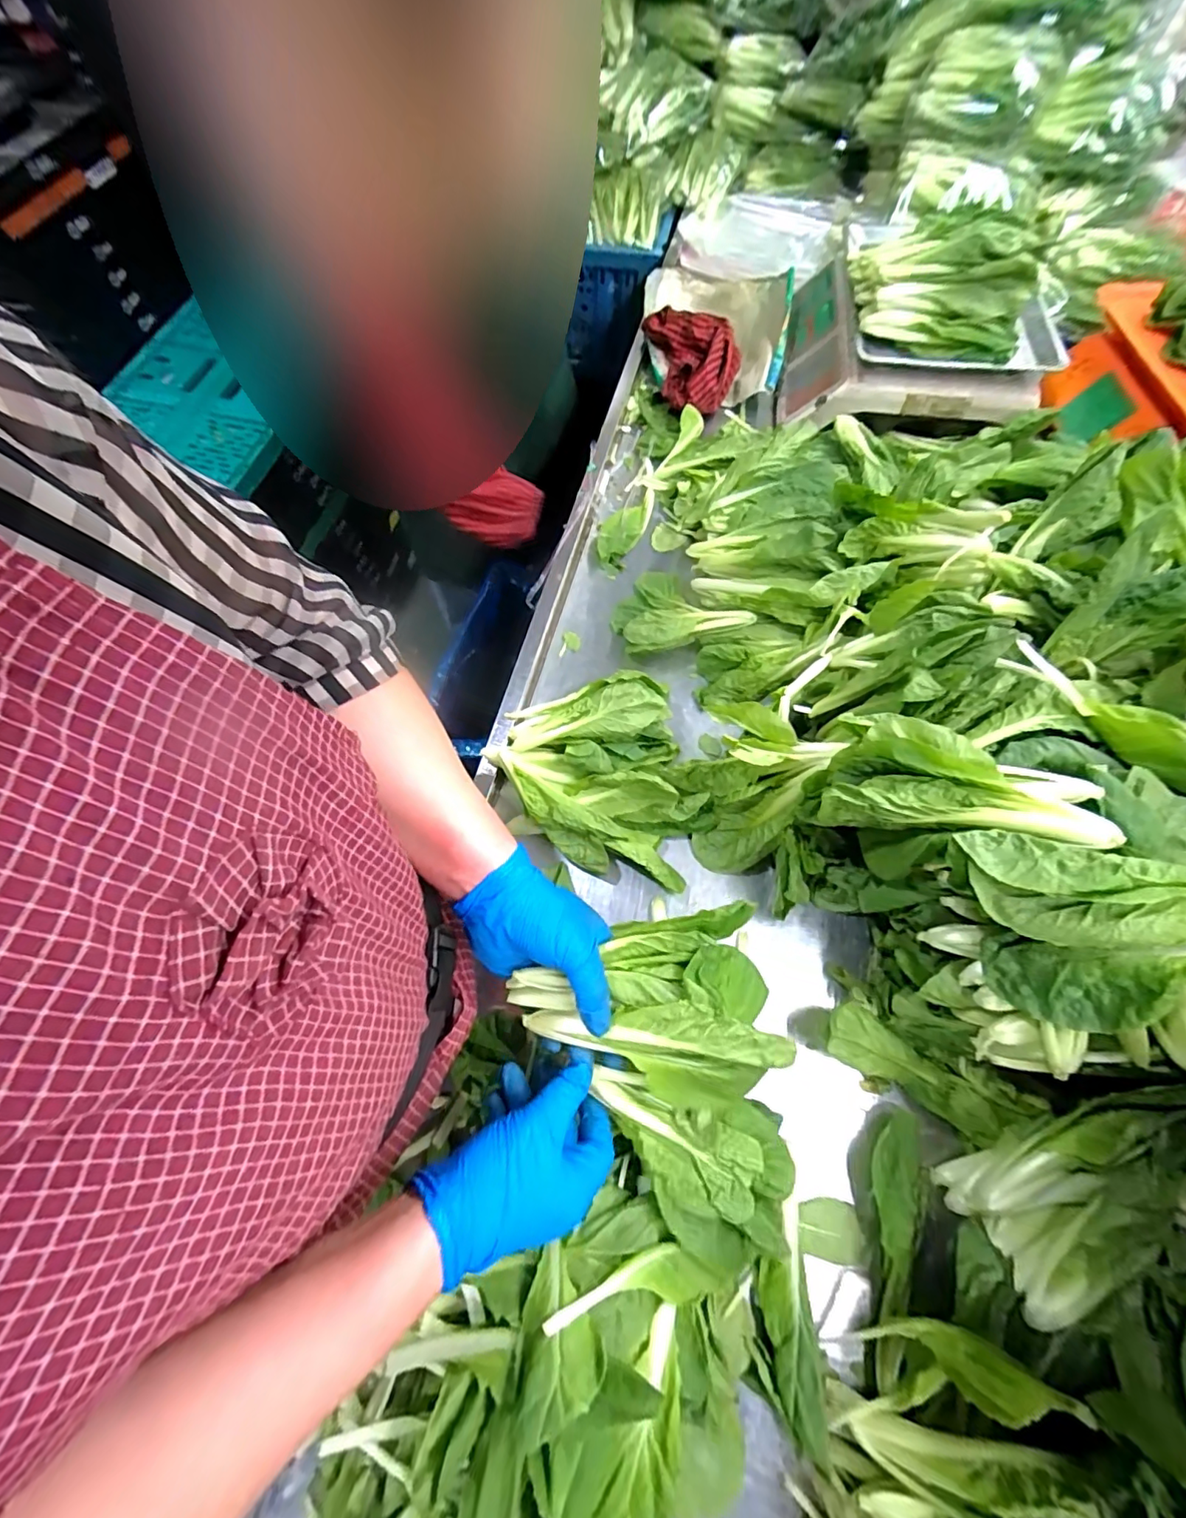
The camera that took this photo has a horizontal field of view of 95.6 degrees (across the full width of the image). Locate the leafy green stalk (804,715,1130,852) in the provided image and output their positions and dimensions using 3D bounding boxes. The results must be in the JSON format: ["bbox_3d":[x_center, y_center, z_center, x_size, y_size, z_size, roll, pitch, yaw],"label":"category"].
[{"bbox_3d":[0.249,0.023,0.383,0.174,0.077,0.072,8,65,25],"label":"leafy green stalk"}]

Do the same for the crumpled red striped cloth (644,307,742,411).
[{"bbox_3d":[0.150,-0.586,0.778,0.113,0.051,0.195,-9,66,-3],"label":"crumpled red striped cloth"}]

